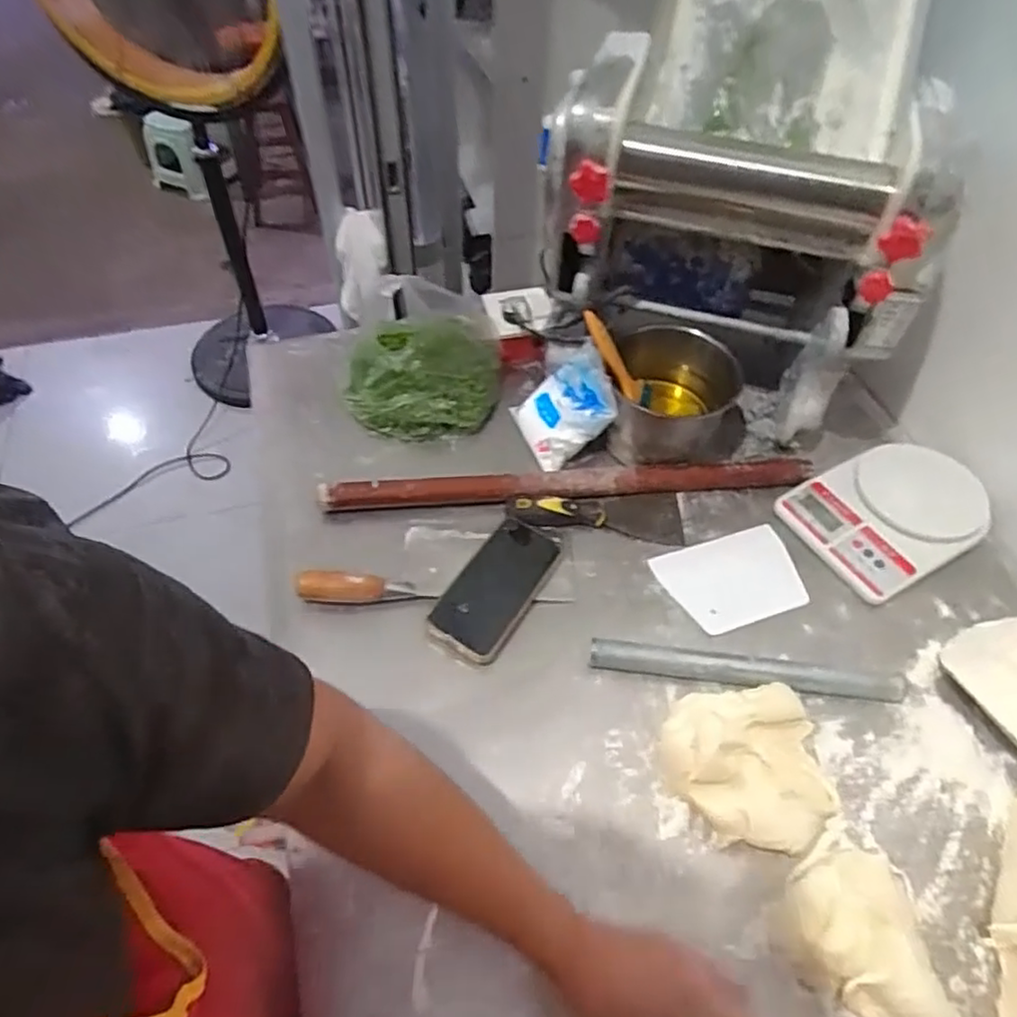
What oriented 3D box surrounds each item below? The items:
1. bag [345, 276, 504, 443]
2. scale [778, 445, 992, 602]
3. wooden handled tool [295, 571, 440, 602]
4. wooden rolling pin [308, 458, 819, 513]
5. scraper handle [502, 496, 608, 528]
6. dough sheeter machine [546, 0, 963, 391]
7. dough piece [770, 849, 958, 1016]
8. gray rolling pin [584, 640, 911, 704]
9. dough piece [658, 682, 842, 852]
[{"bbox_3d":[-0.104,-0.184,0.797,0.186,0.158,0.138,6,53,2],"label":"bag"},{"bbox_3d":[0.426,0.003,0.740,0.199,0.050,0.152,-22,57,-18],"label":"scale"},{"bbox_3d":[-0.145,0.082,0.672,0.133,0.037,0.025,0,53,-2],"label":"wooden handled tool"},{"bbox_3d":[0.069,-0.028,0.762,0.551,0.034,0.031,-4,54,-5],"label":"wooden rolling pin"},{"bbox_3d":[0.053,0.002,0.743,0.107,0.028,0.038,-2,54,-4],"label":"scraper handle"},{"bbox_3d":[0.254,-0.377,0.720,0.351,0.388,0.379,14,54,8],"label":"dough sheeter machine"},{"bbox_3d":[0.265,0.329,0.490,0.119,0.059,0.127,-8,54,-8],"label":"dough piece"},{"bbox_3d":[0.227,0.155,0.633,0.294,0.024,0.031,5,53,2],"label":"gray rolling pin"},{"bbox_3d":[0.202,0.218,0.559,0.138,0.061,0.128,1,53,-1],"label":"dough piece"}]

